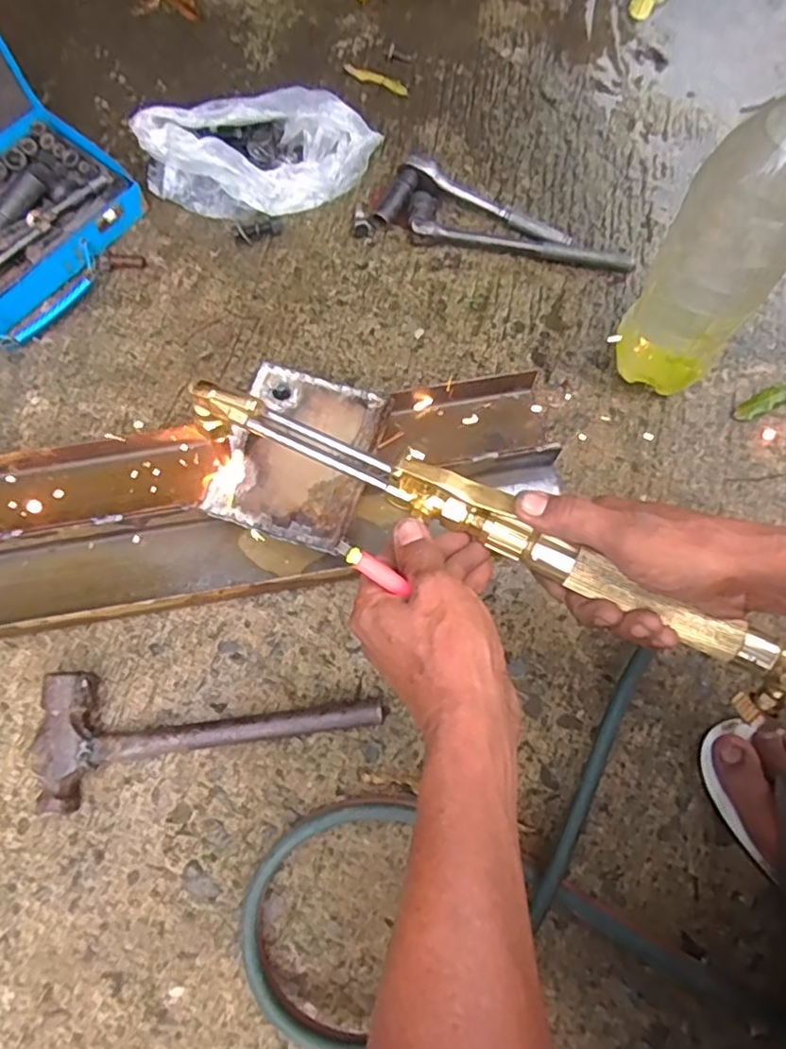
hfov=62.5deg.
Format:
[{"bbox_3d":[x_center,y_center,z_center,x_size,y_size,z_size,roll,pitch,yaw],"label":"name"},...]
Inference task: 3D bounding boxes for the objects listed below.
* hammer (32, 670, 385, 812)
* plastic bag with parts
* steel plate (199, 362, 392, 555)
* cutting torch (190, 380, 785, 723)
[{"bbox_3d":[-0.143,0.158,0.515,0.267,0.037,0.102,-5,70,-3],"label":"hammer"},{"bbox_3d":[-0.139,-0.399,0.689,0.245,0.062,0.126,-15,74,-6],"label":"plastic bag with parts"},{"bbox_3d":[-0.080,-0.060,0.549,0.121,0.008,0.146,17,71,5],"label":"steel plate"},{"bbox_3d":[0.063,0.004,0.398,0.436,0.052,0.040,27,76,12],"label":"cutting torch"}]

